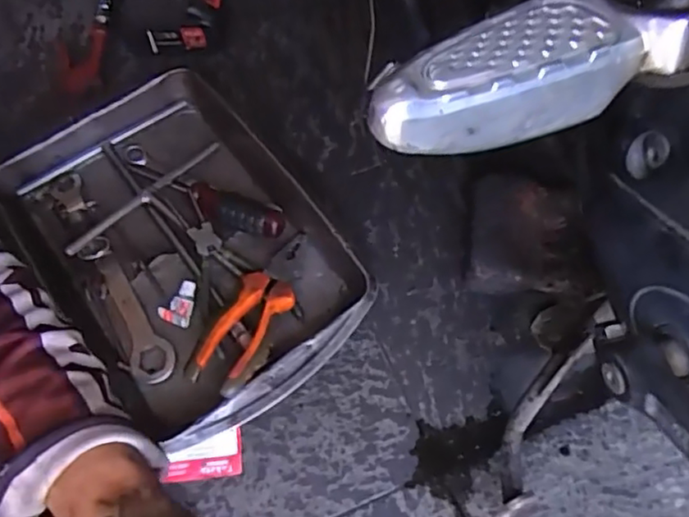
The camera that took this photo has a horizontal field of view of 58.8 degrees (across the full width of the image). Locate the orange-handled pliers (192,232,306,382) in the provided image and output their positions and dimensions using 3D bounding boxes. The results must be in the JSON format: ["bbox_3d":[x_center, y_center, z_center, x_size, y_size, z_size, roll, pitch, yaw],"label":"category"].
[{"bbox_3d":[-0.075,0.042,0.544,0.044,0.023,0.167,24,51,12],"label":"orange-handled pliers"}]

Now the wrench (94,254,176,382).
[{"bbox_3d":[-0.201,0.055,0.576,0.038,0.007,0.140,-29,67,-12],"label":"wrench"}]

